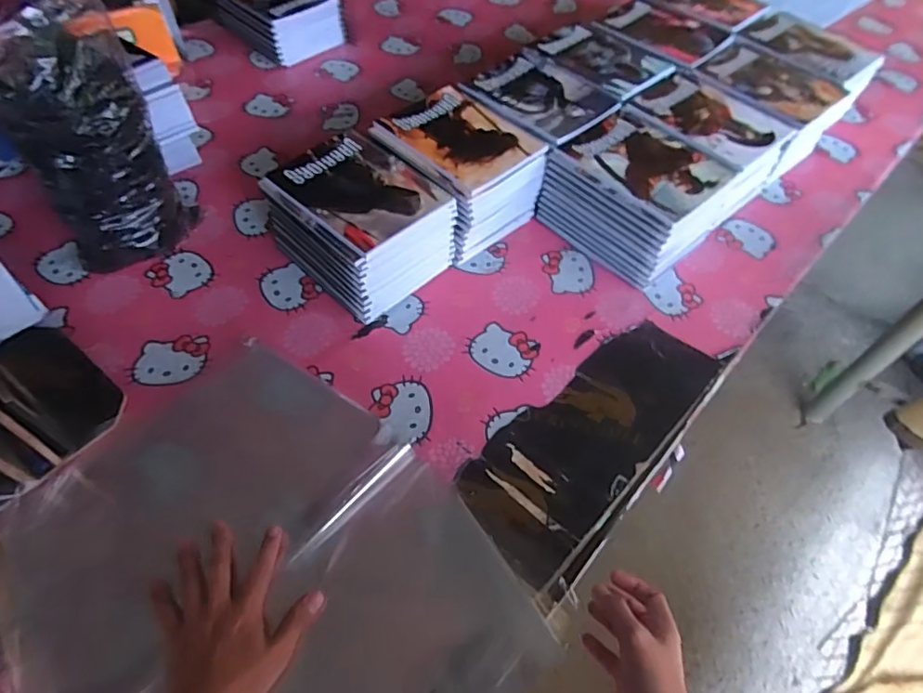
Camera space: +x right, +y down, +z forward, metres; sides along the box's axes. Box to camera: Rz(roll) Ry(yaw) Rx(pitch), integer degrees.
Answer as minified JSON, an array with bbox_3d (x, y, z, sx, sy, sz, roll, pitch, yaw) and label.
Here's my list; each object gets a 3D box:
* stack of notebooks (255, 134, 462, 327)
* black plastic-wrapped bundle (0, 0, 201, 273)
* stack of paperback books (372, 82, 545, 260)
[{"bbox_3d":[-0.136,-0.166,0.742,0.203,0.122,0.172,39,61,23],"label":"stack of notebooks"},{"bbox_3d":[-0.431,-0.222,0.655,0.151,0.311,0.105,-25,59,-19],"label":"black plastic-wrapped bundle"},{"bbox_3d":[-0.003,-0.253,0.812,0.170,0.123,0.220,-34,62,-24],"label":"stack of paperback books"}]

